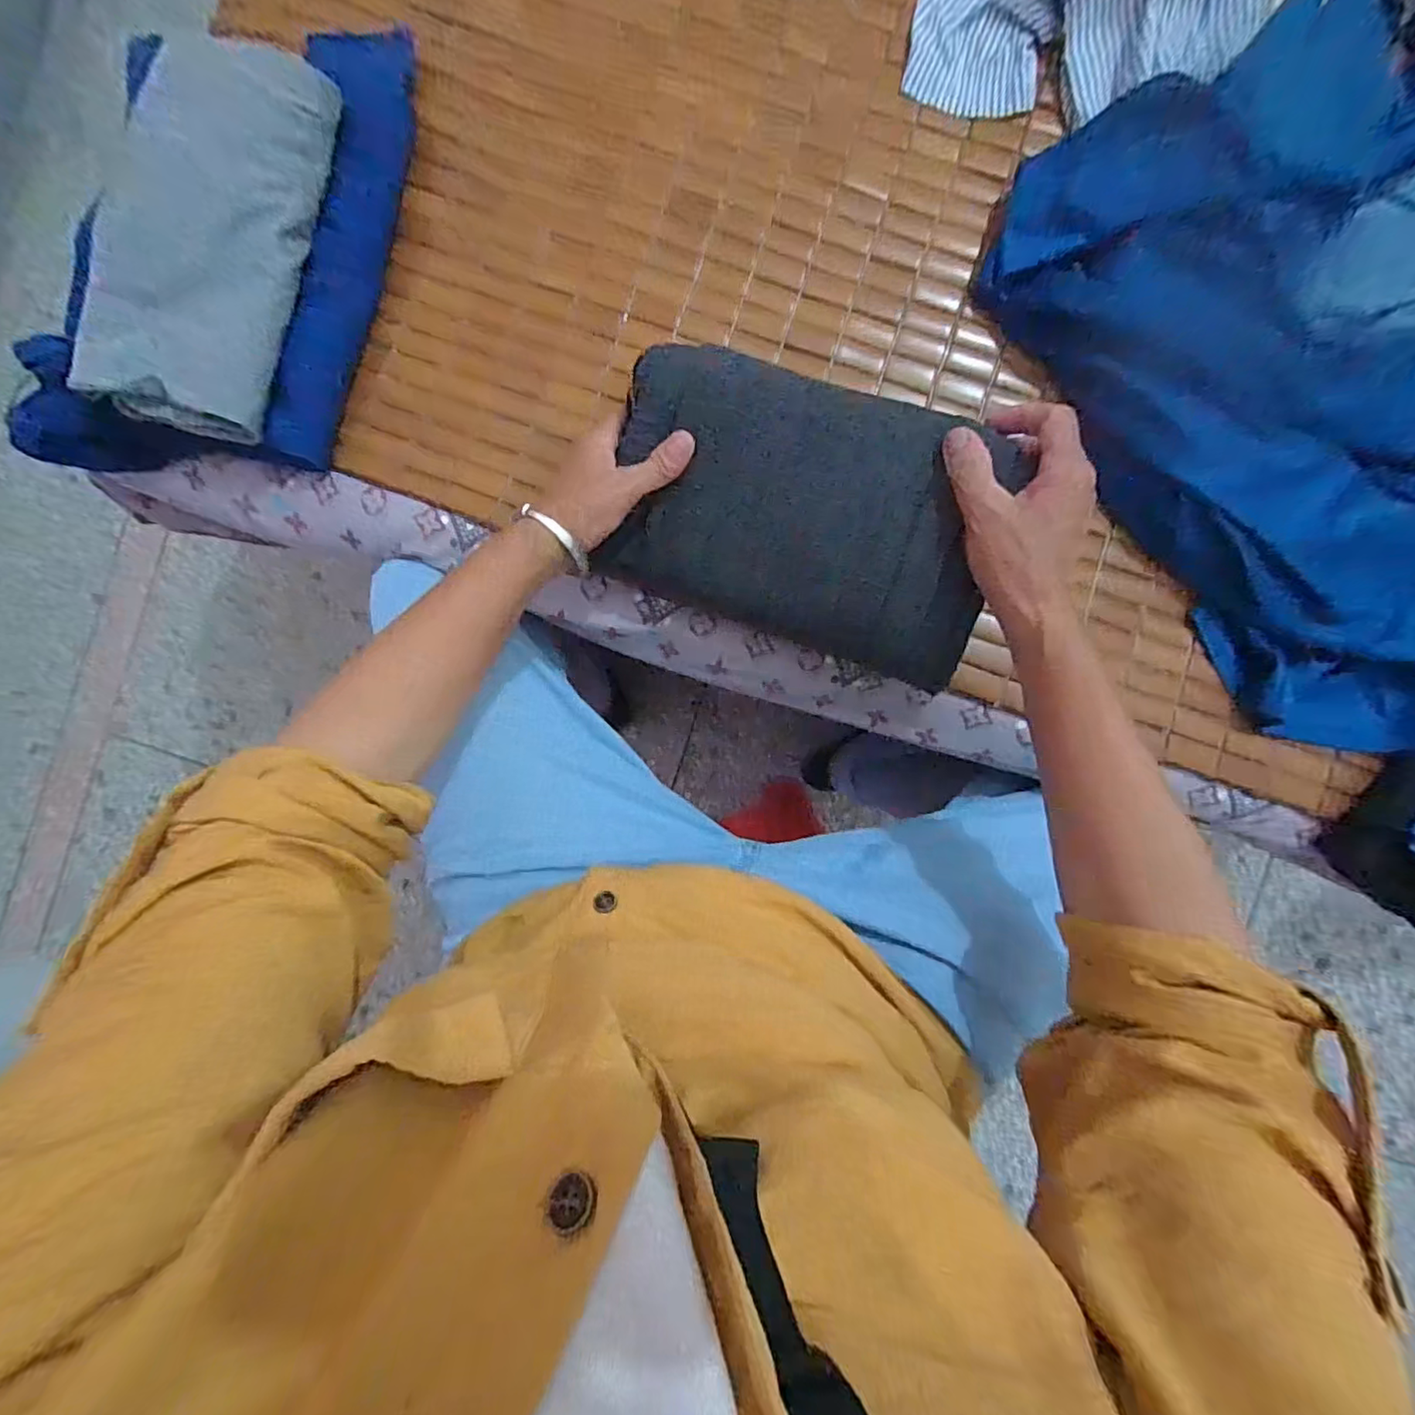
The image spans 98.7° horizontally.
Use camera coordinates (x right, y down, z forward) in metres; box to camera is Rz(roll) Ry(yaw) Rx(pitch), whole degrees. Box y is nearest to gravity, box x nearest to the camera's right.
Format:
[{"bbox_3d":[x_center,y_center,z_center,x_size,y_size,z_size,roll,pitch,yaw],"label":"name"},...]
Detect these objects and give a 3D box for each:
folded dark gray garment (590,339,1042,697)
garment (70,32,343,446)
[{"bbox_3d":[0.063,-0.124,0.411,0.253,0.030,0.168,21,123,8],"label":"folded dark gray garment"},{"bbox_3d":[-0.344,-0.323,0.414,0.114,0.036,0.259,16,91,2],"label":"garment"}]

